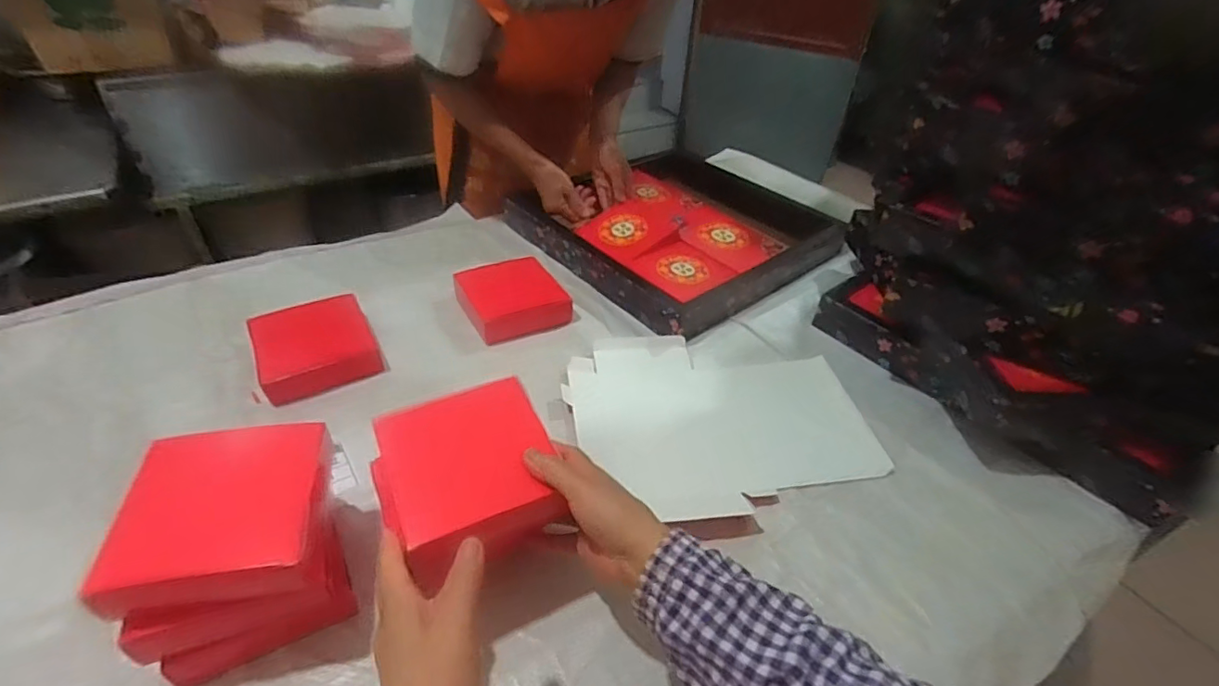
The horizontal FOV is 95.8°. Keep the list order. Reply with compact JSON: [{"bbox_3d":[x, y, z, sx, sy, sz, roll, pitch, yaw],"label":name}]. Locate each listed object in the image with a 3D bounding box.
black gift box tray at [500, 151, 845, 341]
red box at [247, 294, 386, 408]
[{"bbox_3d":[0.111,-0.189,0.927,0.389,0.064,0.385,-26,50,-31],"label":"black gift box tray"},{"bbox_3d":[-0.367,0.004,0.692,0.129,0.040,0.132,-21,47,-26],"label":"red box"}]

